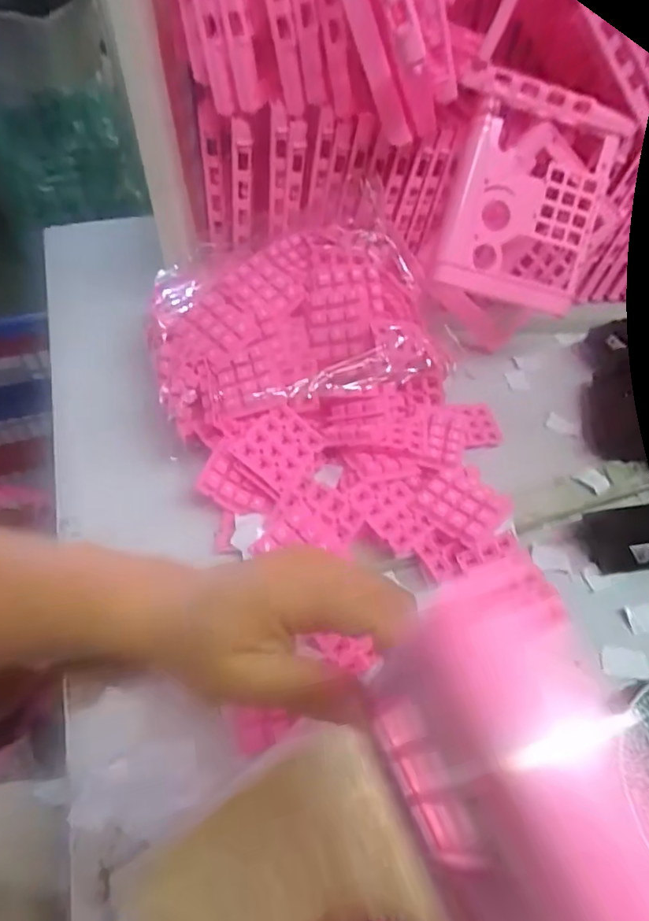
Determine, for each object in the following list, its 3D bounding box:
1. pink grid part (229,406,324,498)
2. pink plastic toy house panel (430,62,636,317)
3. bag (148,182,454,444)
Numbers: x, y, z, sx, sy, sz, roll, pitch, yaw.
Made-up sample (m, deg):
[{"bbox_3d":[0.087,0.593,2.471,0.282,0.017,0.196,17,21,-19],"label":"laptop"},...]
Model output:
[{"bbox_3d":[-0.033,-0.010,0.399,0.052,0.008,0.058,42,60,-1],"label":"pink grid part"},{"bbox_3d":[0.173,-0.227,0.461,0.156,0.168,0.047,11,15,-10],"label":"pink plastic toy house panel"},{"bbox_3d":[-0.021,-0.127,0.454,0.256,0.063,0.190,-14,52,-14],"label":"bag"}]

